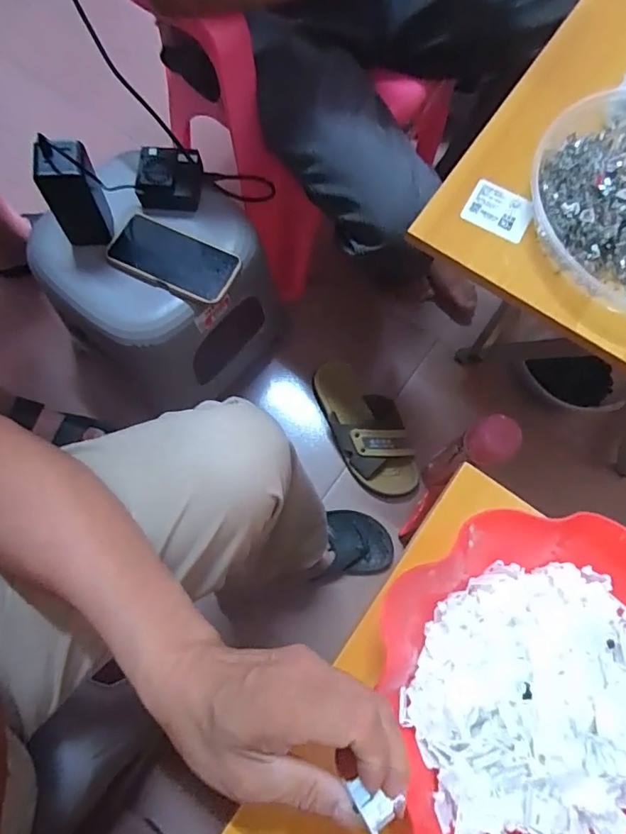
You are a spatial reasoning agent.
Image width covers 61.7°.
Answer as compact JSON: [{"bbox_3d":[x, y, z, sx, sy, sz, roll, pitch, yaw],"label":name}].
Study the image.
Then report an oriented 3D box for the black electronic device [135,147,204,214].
[{"bbox_3d":[-0.190,-0.315,0.694,0.083,0.038,0.077,1,74,-1],"label":"black electronic device"}]

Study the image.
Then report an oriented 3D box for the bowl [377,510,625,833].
[{"bbox_3d":[0.155,0.184,0.342,0.206,0.063,0.226,0,74,-2],"label":"bowl"}]

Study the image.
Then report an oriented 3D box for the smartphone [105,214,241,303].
[{"bbox_3d":[-0.183,-0.208,0.680,0.169,0.016,0.082,25,65,8],"label":"smartphone"}]

